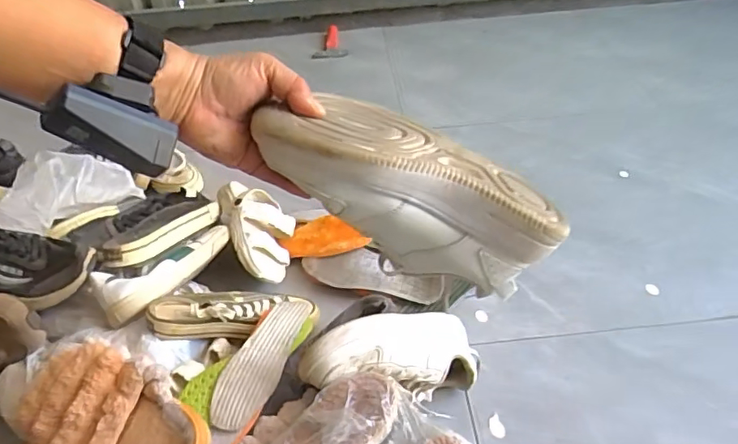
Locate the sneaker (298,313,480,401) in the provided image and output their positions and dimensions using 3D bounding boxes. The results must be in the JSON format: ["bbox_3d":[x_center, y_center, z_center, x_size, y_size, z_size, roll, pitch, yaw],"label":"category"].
[{"bbox_3d":[0.032,0.172,0.715,0.234,0.079,0.093,7,41,-23],"label":"sneaker"}]

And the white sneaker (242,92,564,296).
[{"bbox_3d":[0.028,-0.027,0.429,0.227,0.094,0.081,25,45,-12],"label":"white sneaker"}]

